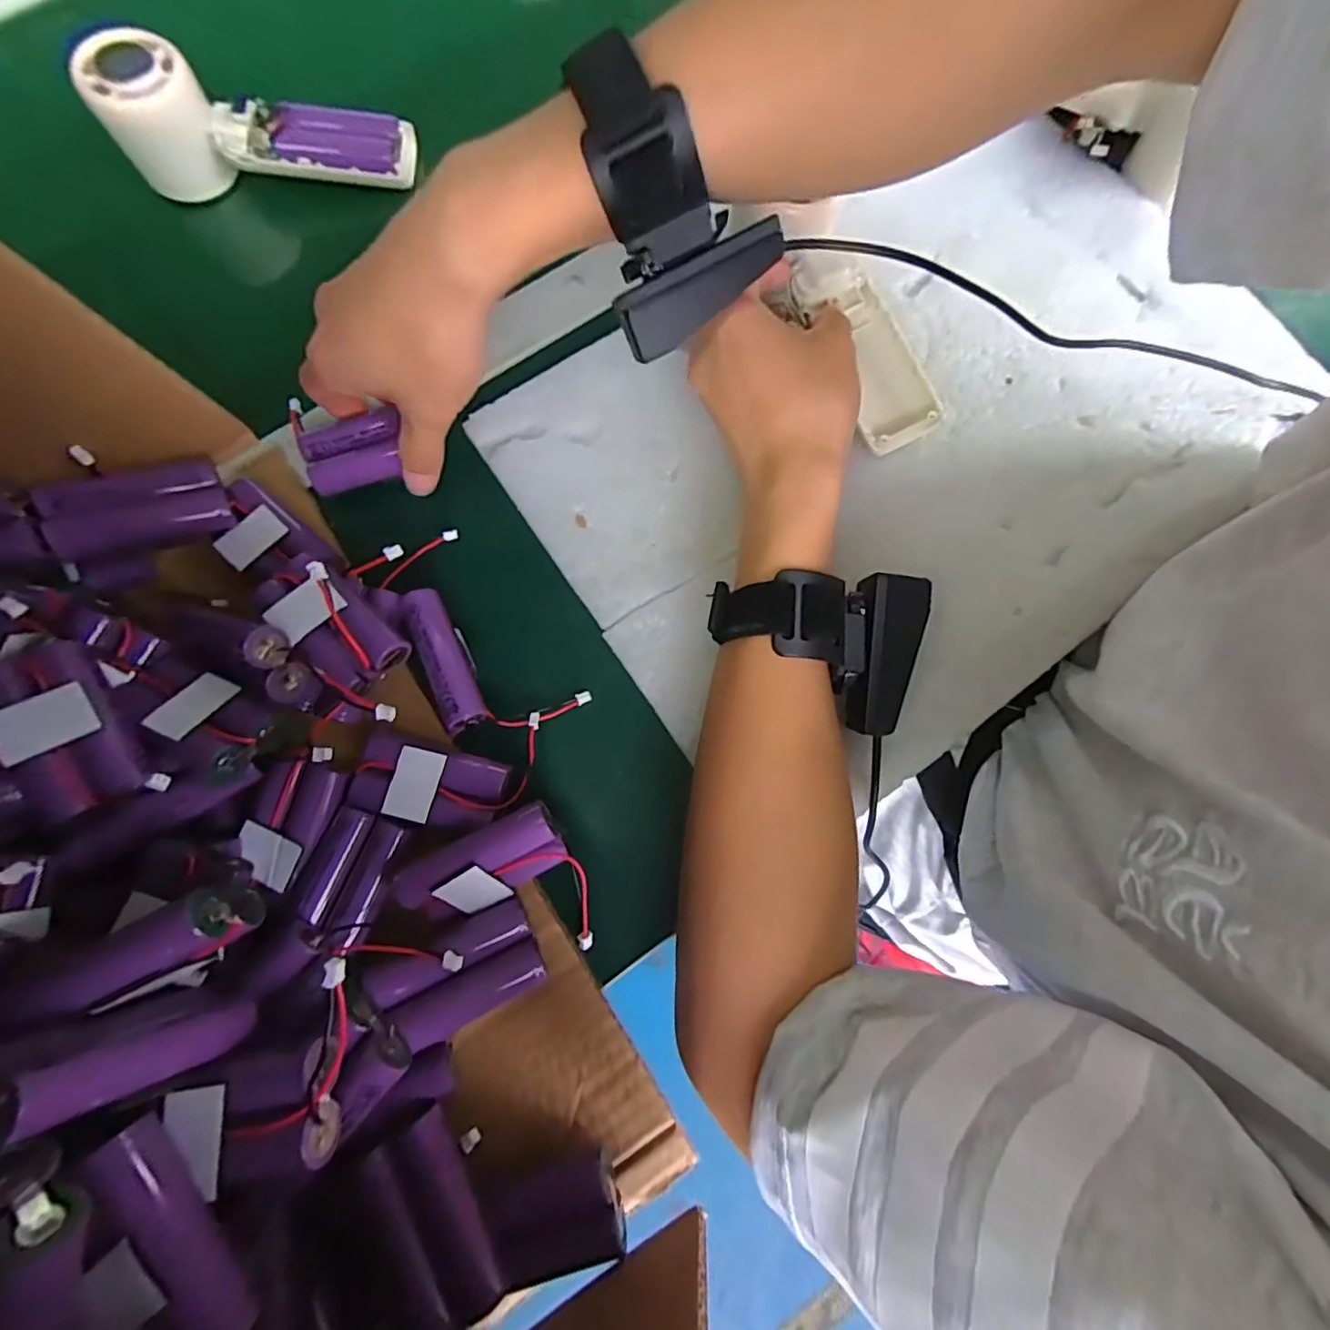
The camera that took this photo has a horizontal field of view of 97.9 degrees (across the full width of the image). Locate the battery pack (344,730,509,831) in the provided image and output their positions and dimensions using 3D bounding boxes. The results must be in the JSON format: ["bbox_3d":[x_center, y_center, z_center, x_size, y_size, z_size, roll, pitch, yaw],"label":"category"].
[{"bbox_3d":[-0.107,0.054,0.265,0.065,0.019,0.033,12,78,3],"label":"battery pack"}]

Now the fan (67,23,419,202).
[{"bbox_3d":[-0.237,-0.323,0.337,0.159,0.052,0.047,-3,78,0],"label":"fan"}]

